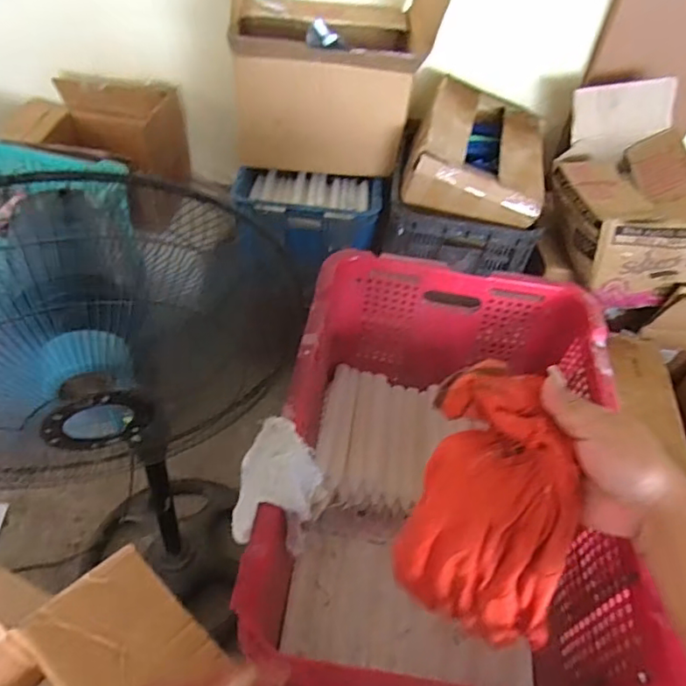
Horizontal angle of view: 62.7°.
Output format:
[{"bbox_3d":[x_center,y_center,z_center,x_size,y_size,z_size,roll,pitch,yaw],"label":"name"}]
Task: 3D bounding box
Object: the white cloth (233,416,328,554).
[{"bbox_3d":[-0.058,0.141,0.567,0.085,0.090,0.104,8,47,0],"label":"white cloth"}]

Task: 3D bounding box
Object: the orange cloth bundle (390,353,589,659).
[{"bbox_3d":[0.111,0.136,0.441,0.127,0.243,0.037,23,31,33],"label":"orange cloth bundle"}]

